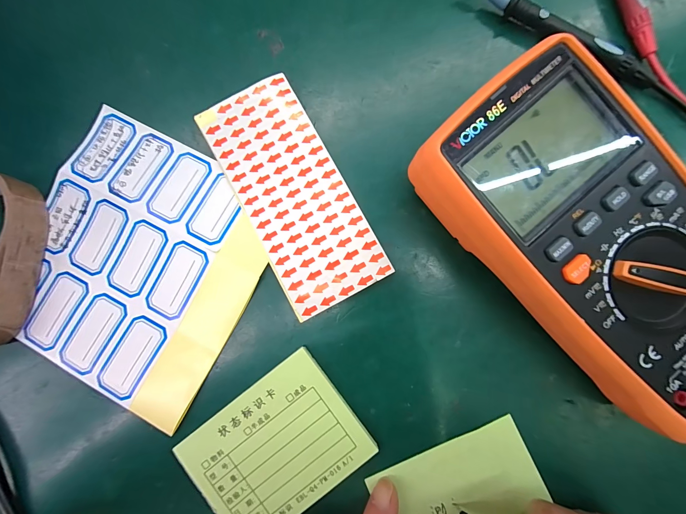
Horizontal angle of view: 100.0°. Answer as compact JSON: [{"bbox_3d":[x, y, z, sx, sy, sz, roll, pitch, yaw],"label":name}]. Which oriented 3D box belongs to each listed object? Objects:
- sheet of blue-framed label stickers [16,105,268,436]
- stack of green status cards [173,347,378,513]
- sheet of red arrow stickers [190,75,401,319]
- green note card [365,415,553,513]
[{"bbox_3d":[-0.125,0.002,0.177,0.142,0.006,0.149,27,85,5],"label":"sheet of blue-framed label stickers"},{"bbox_3d":[-0.037,0.108,0.162,0.090,0.008,0.071,-37,84,-2],"label":"stack of green status cards"},{"bbox_3d":[-0.031,-0.039,0.177,0.063,0.007,0.142,-28,84,-1],"label":"sheet of red arrow stickers"},{"bbox_3d":[0.067,0.136,0.157,0.088,0.006,0.059,-26,84,-1],"label":"green note card"}]

